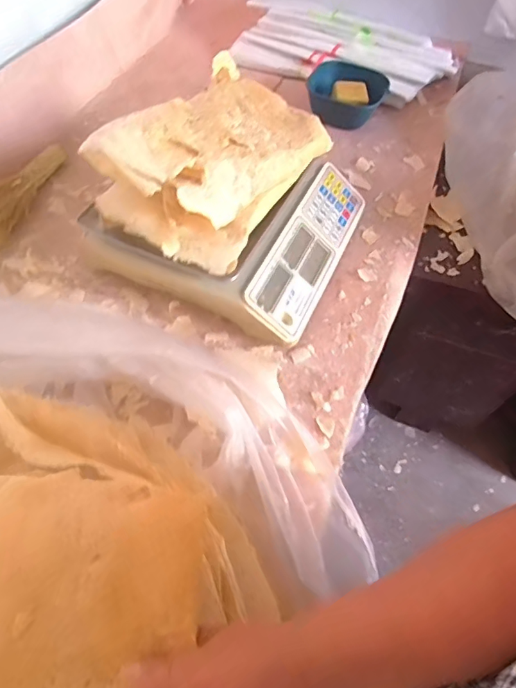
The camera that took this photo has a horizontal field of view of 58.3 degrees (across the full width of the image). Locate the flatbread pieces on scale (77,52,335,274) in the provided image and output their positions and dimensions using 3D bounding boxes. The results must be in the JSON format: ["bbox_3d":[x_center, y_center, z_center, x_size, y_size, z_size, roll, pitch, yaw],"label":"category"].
[{"bbox_3d":[-0.044,-0.243,0.564,0.177,0.104,0.300,26,60,15],"label":"flatbread pieces on scale"}]

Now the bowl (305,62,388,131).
[{"bbox_3d":[0.177,-0.500,0.938,0.153,0.066,0.150,1,56,-1],"label":"bowl"}]

